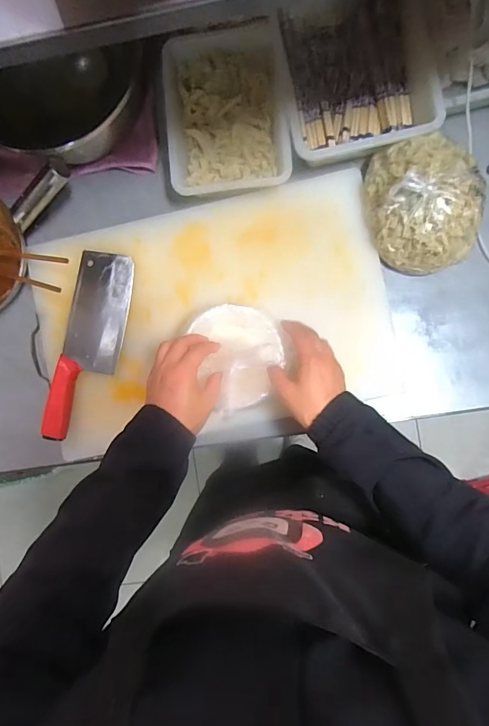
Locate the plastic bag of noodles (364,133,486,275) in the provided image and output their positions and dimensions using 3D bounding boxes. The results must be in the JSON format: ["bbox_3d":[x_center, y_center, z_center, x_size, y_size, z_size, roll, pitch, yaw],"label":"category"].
[{"bbox_3d":[0.254,-0.228,0.564,0.138,0.074,0.168,-9,88,4],"label":"plastic bag of noodles"}]

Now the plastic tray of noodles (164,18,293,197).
[{"bbox_3d":[-0.024,-0.367,0.592,0.180,0.053,0.226,-3,89,4],"label":"plastic tray of noodles"}]

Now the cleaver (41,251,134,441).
[{"bbox_3d":[-0.244,-0.027,0.623,0.090,0.028,0.298,11,90,4],"label":"cleaver"}]

